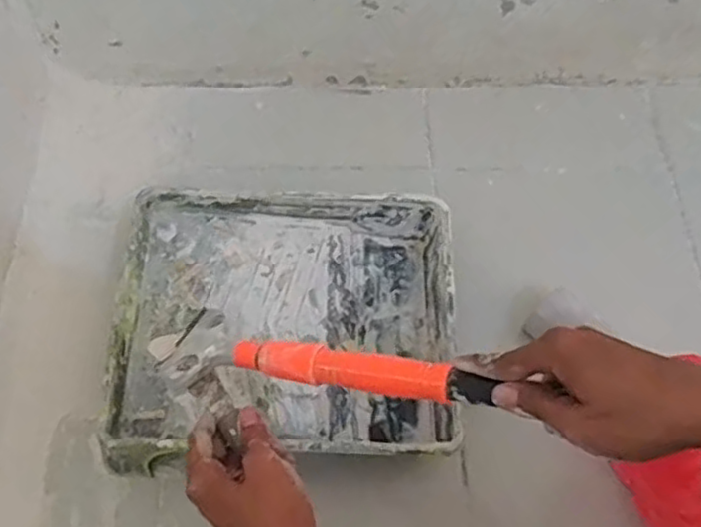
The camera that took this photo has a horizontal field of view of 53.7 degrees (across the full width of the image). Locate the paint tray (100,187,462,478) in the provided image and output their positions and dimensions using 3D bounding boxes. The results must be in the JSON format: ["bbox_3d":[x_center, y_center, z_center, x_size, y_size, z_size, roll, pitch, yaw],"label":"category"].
[{"bbox_3d":[-0.065,0.064,0.732,0.336,0.070,0.281,1,63,-2],"label":"paint tray"}]

